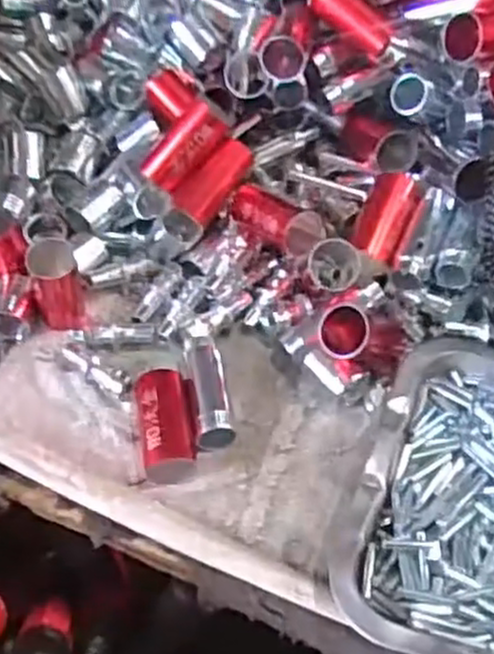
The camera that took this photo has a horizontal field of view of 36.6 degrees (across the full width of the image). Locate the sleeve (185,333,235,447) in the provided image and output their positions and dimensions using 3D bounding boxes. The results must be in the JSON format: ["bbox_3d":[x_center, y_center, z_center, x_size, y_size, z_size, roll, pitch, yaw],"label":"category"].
[{"bbox_3d":[-0.022,0.039,0.443,0.021,0.023,0.072,-7,52,-5],"label":"sleeve"}]

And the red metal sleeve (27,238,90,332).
[{"bbox_3d":[-0.117,-0.026,0.463,0.026,0.064,0.028,-8,52,-6],"label":"red metal sleeve"}]

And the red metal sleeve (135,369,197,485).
[{"bbox_3d":[-0.046,0.056,0.420,0.028,0.027,0.065,-9,53,-6],"label":"red metal sleeve"}]

